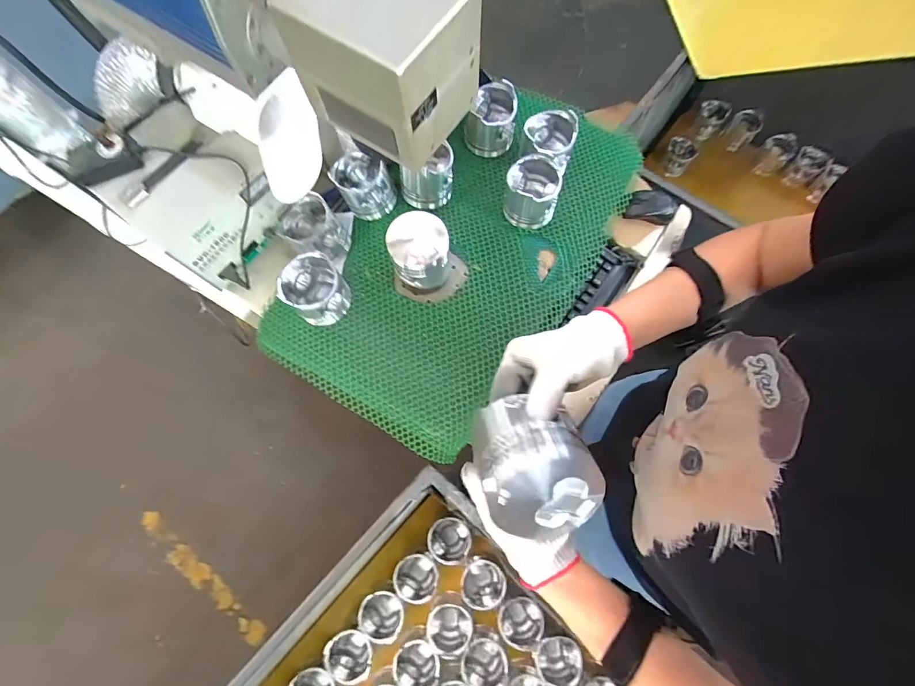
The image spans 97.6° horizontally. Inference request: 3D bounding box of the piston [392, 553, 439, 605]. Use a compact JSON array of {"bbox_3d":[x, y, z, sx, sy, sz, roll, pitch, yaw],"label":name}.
[{"bbox_3d":[-0.085,0.492,0.852,0.089,0.078,0.086,15,73,6],"label":"piston"}]

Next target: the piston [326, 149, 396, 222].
[{"bbox_3d":[-0.163,-0.272,0.700,0.084,0.080,0.086,0,72,1],"label":"piston"}]

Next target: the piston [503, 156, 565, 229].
[{"bbox_3d":[0.128,-0.261,0.691,0.088,0.079,0.095,10,73,4],"label":"piston"}]

